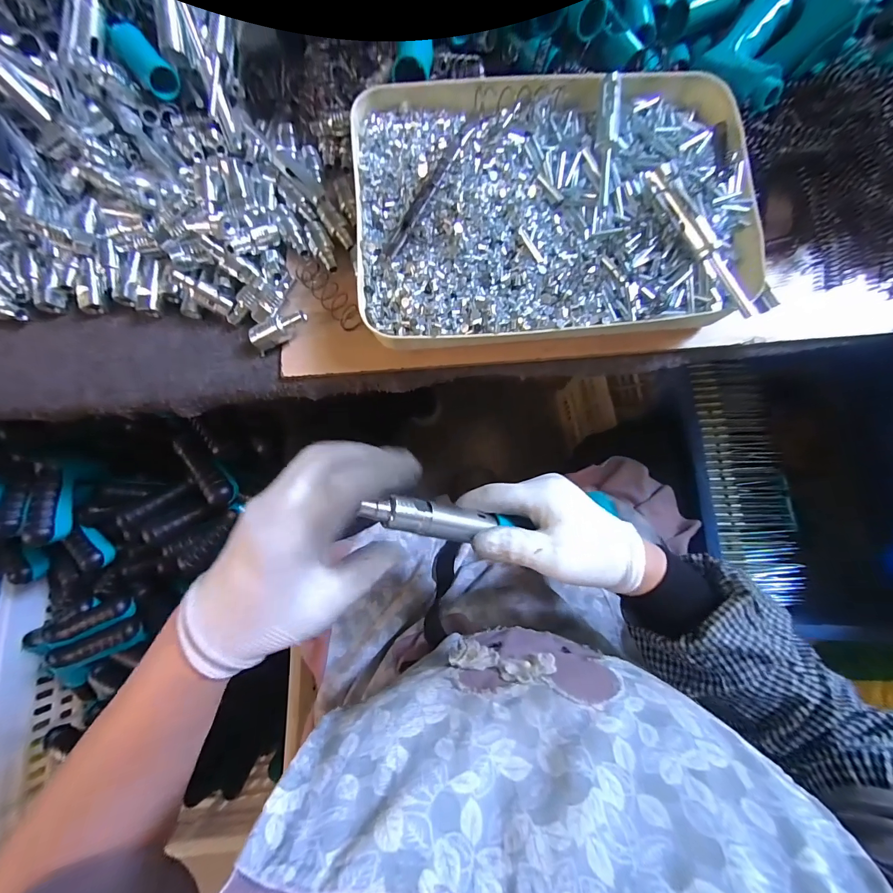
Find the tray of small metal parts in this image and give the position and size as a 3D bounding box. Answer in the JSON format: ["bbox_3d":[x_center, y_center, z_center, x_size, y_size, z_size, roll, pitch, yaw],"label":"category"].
[{"bbox_3d":[0.089,-0.199,0.328,0.326,0.065,0.235,-3,77,0],"label":"tray of small metal parts"}]

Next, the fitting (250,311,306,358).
[{"bbox_3d":[-0.152,-0.107,0.340,0.056,0.017,0.020,-27,77,10],"label":"fitting"}]

